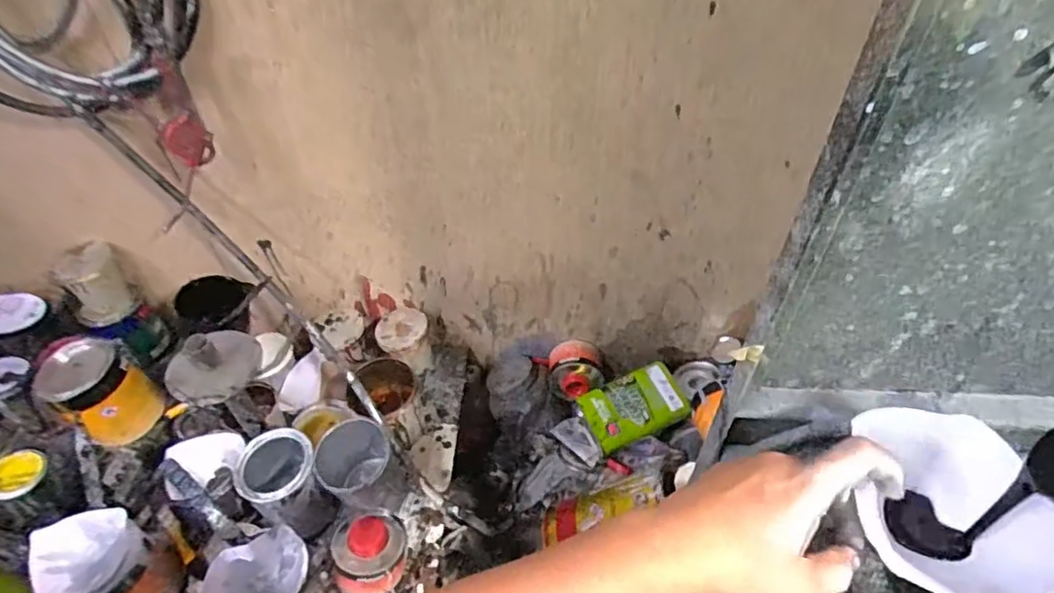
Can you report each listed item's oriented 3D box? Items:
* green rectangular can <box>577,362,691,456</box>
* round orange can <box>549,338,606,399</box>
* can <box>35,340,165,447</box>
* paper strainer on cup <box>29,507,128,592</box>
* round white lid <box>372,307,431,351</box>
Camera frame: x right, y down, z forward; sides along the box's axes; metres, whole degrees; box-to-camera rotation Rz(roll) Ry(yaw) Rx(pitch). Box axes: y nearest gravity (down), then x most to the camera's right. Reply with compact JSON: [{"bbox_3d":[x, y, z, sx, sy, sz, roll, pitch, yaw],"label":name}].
[{"bbox_3d":[0.190,0.191,1.049,0.179,0.051,0.116,-18,48,-14],"label":"green rectangular can"},{"bbox_3d":[0.086,0.135,1.064,0.099,0.076,0.086,-1,46,1],"label":"round orange can"},{"bbox_3d":[-0.611,0.144,0.861,0.104,0.134,0.099,-1,46,1],"label":"can"},{"bbox_3d":[-0.537,0.317,0.715,0.100,0.056,0.089,-13,47,-10],"label":"paper strainer on cup"},{"bbox_3d":[-0.219,0.058,1.027,0.088,0.018,0.083,-7,60,12],"label":"round white lid"}]

